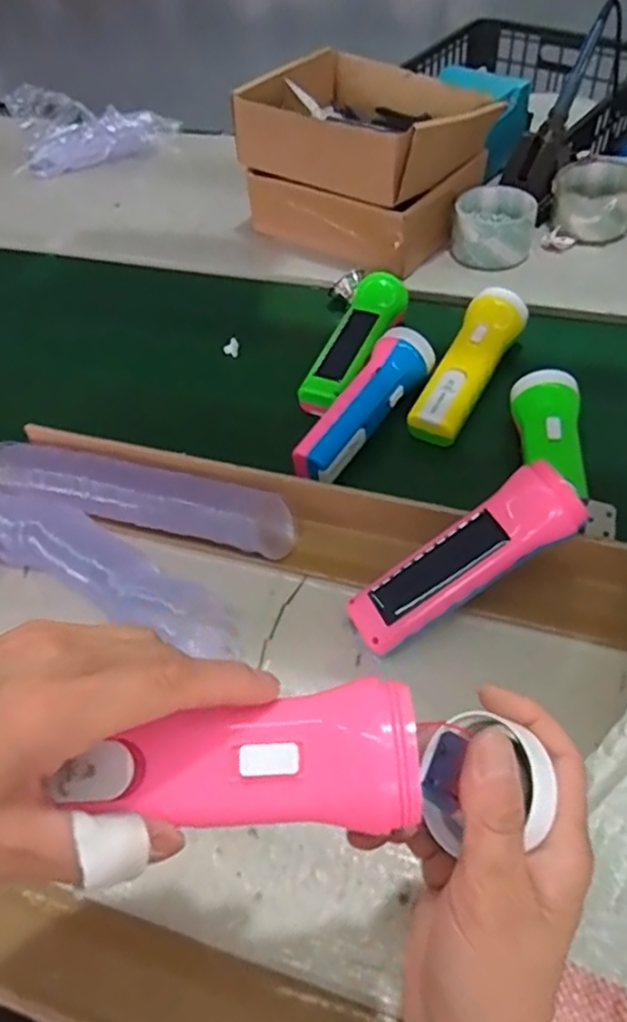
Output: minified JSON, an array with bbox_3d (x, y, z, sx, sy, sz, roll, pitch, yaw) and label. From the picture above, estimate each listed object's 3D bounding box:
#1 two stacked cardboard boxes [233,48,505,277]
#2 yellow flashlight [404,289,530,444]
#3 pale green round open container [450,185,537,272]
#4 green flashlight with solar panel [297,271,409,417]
[{"bbox_3d":[0.063,-0.387,0.748,0.224,0.133,0.202,32,59,23],"label":"two stacked cardboard boxes"},{"bbox_3d":[0.137,-0.130,0.600,0.045,0.041,0.166,24,56,18],"label":"yellow flashlight"},{"bbox_3d":[0.189,-0.299,0.723,0.080,0.050,0.084,0,52,0],"label":"pale green round open container"},{"bbox_3d":[0.041,-0.156,0.637,0.058,0.041,0.174,18,54,14],"label":"green flashlight with solar panel"}]

